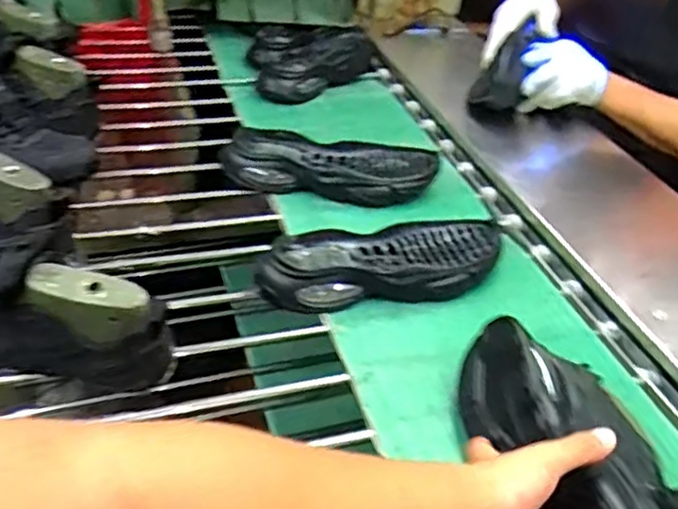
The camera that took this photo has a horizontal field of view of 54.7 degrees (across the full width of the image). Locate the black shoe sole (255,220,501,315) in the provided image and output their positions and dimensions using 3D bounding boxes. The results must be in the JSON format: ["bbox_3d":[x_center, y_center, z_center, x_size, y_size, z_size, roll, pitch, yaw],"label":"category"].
[{"bbox_3d":[0.054,0.010,0.757,0.288,0.047,0.116,-11,39,-19],"label":"black shoe sole"}]

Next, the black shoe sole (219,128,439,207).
[{"bbox_3d":[-0.011,-0.122,0.899,0.285,0.058,0.109,0,37,-6],"label":"black shoe sole"}]

